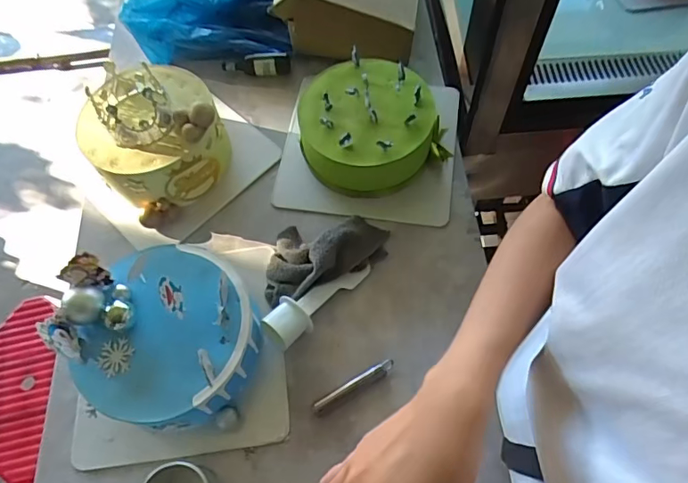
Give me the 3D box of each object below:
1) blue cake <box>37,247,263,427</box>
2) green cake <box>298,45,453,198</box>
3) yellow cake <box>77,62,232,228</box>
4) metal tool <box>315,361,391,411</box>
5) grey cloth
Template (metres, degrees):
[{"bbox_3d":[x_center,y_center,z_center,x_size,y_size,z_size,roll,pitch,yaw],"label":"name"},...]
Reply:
[{"bbox_3d":[-0.219,0.108,0.615,0.214,0.130,0.208,-1,64,3],"label":"blue cake"},{"bbox_3d":[0.036,-0.171,0.756,0.200,0.100,0.192,-1,62,2],"label":"green cake"},{"bbox_3d":[-0.278,-0.156,0.745,0.183,0.145,0.170,-1,62,2],"label":"yellow cake"},{"bbox_3d":[0.013,0.181,0.628,0.112,0.014,0.016,-28,64,-12],"label":"metal tool"},{"bbox_3d":[-0.025,0.016,0.691,0.172,0.058,0.118,-8,62,-1],"label":"grey cloth"}]

